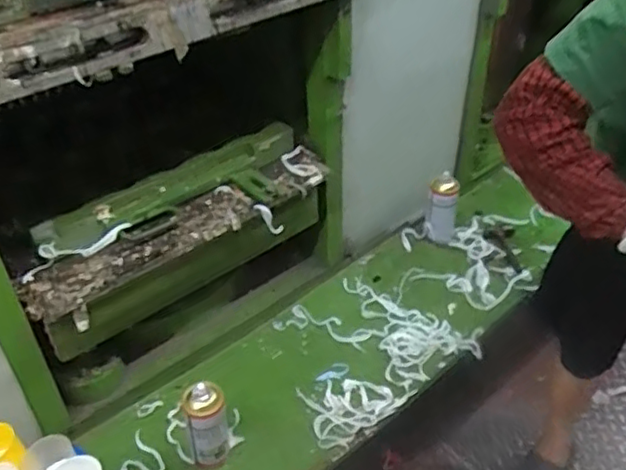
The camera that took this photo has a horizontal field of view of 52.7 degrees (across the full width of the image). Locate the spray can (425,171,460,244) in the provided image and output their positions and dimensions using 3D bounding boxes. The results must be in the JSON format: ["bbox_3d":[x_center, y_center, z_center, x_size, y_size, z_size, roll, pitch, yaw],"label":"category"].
[{"bbox_3d":[0.301,-0.061,1.476,0.065,0.145,0.064,10,39,17],"label":"spray can"}]

